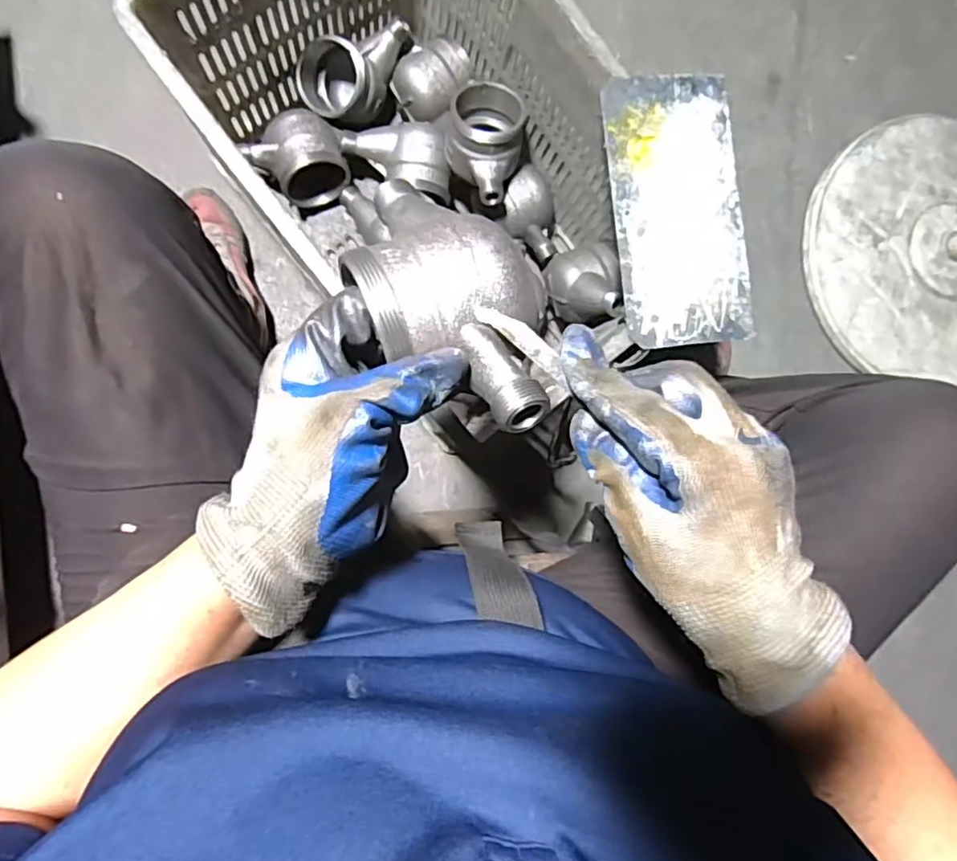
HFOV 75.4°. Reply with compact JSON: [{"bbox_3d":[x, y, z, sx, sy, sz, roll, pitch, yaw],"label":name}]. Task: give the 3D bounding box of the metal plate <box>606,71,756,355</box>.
[{"bbox_3d":[0.174,-0.191,0.540,0.114,0.005,0.230,-6,90,-8],"label":"metal plate"}]

